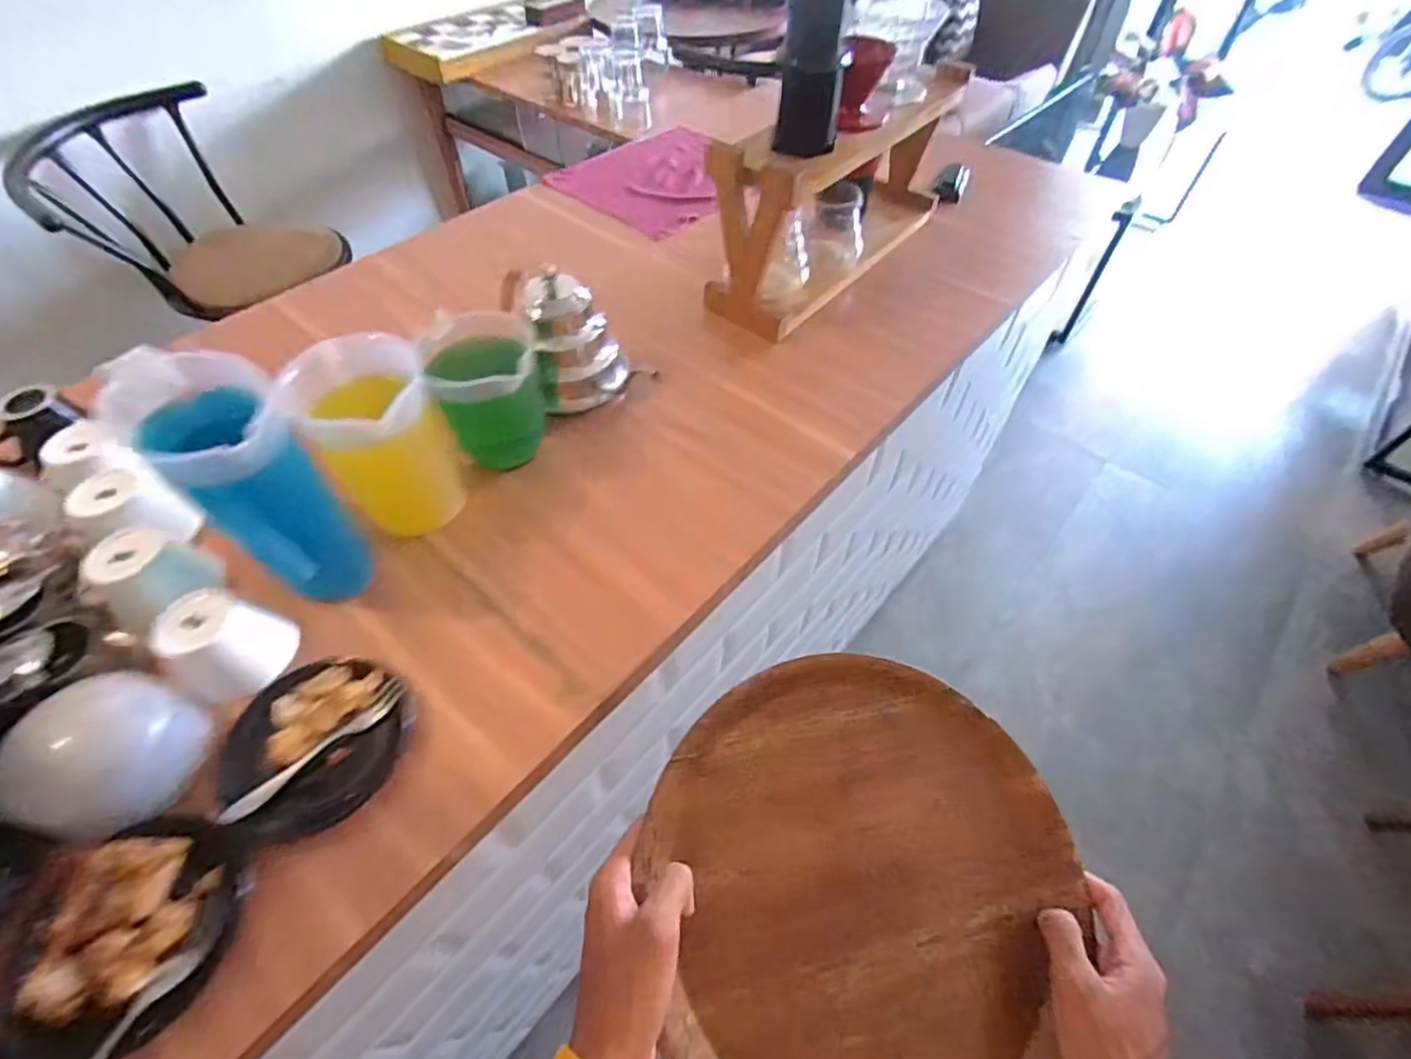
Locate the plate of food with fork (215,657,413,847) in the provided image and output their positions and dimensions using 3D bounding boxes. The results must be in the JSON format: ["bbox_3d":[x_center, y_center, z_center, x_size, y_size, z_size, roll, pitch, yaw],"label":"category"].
[{"bbox_3d":[-0.318,0.172,0.496,0.137,0.023,0.137,0,53,0],"label":"plate of food with fork"}]

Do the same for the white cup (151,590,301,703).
[{"bbox_3d":[-0.410,0.096,0.527,0.076,0.064,0.093,25,57,17],"label":"white cup"}]

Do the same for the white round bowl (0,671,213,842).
[{"bbox_3d":[-0.454,0.168,0.466,0.109,0.053,0.110,0,53,0],"label":"white round bowl"}]

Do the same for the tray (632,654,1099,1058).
[{"bbox_3d":[0.107,0.234,0.397,0.271,0.026,0.291,3,67,-7],"label":"tray"}]

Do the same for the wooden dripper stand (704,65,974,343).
[{"bbox_3d":[0.187,-0.454,0.855,0.117,0.212,0.450,38,62,25],"label":"wooden dripper stand"}]

